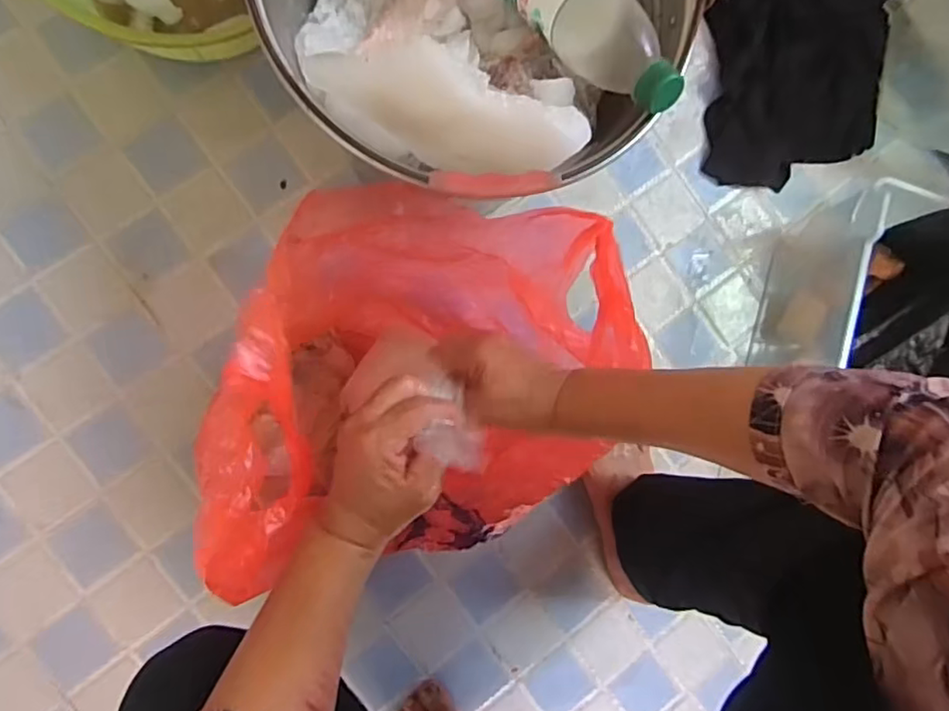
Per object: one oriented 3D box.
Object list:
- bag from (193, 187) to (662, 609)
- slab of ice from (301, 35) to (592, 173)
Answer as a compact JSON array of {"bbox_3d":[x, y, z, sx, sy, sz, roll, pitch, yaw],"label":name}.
[{"bbox_3d":[-0.044,0.028,0.552,0.270,0.310,0.306,11,85,-8],"label":"bag"},{"bbox_3d":[-0.020,-0.161,0.417,0.178,0.113,0.026,14,86,-9],"label":"slab of ice"}]

